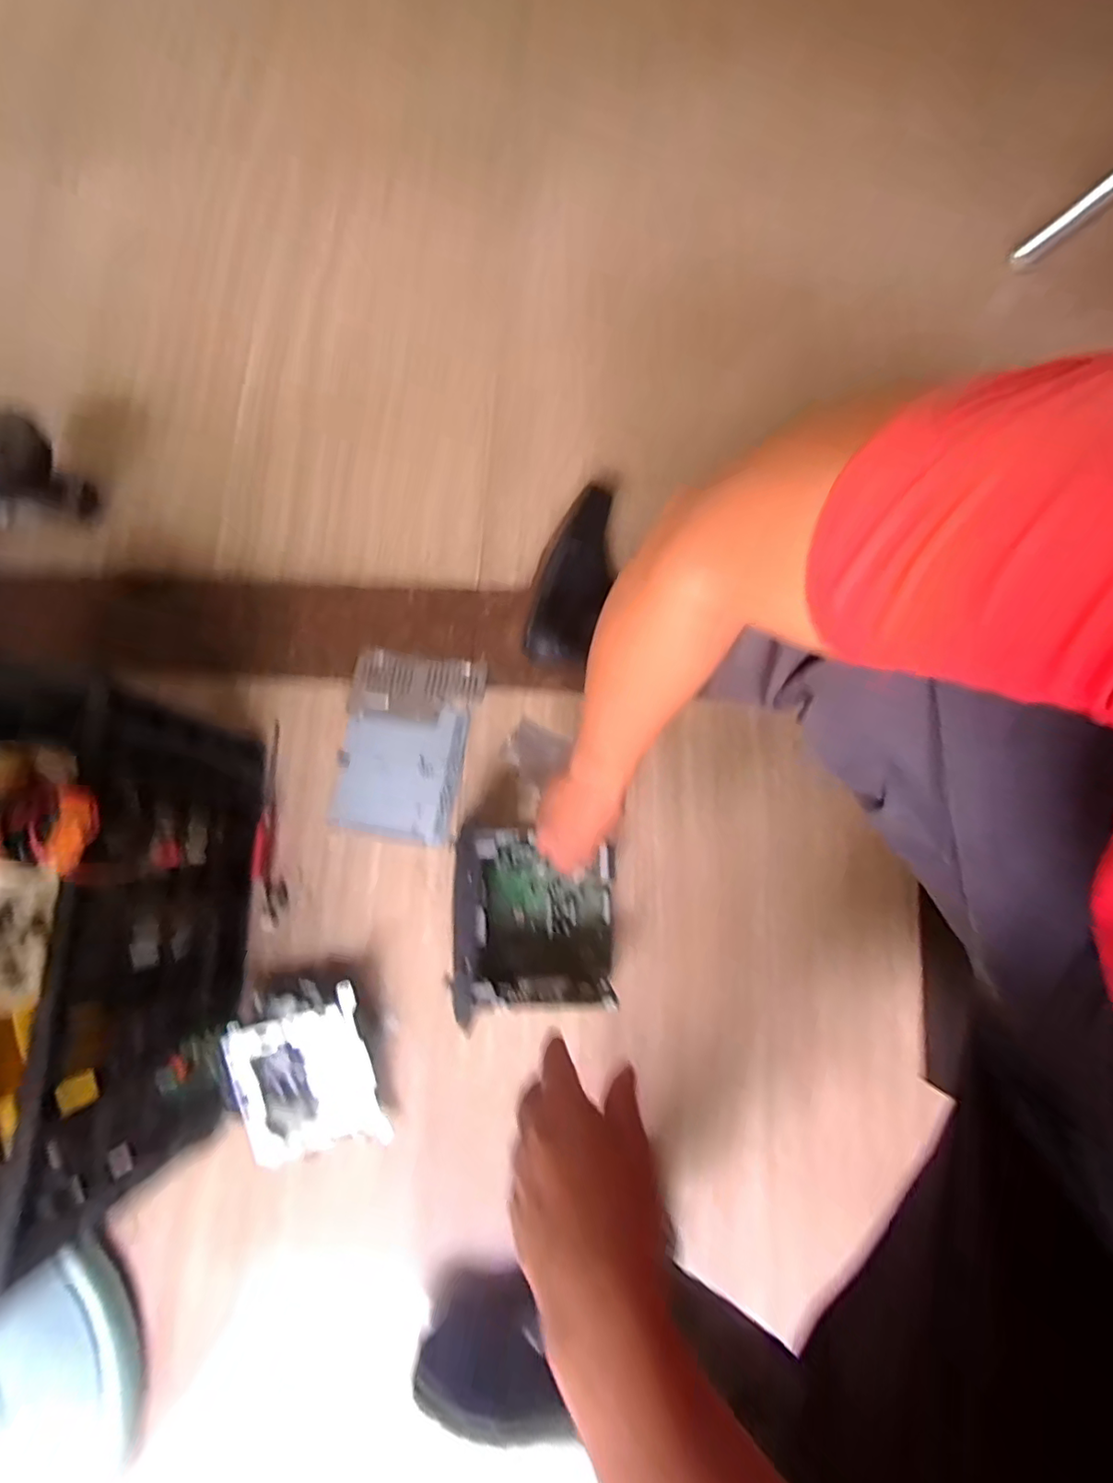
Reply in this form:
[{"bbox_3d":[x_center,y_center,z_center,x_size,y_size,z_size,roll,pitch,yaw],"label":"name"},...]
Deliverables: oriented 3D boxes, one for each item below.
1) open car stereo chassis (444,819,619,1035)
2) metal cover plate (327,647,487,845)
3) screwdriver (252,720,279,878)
[{"bbox_3d":[-0.019,0.192,0.644,0.163,0.106,0.184,1,76,1],"label":"open car stereo chassis"},{"bbox_3d":[-0.196,0.003,0.760,0.166,0.033,0.236,9,76,3],"label":"metal cover plate"},{"bbox_3d":[-0.362,0.070,0.735,0.020,0.018,0.196,1,76,1],"label":"screwdriver"}]

